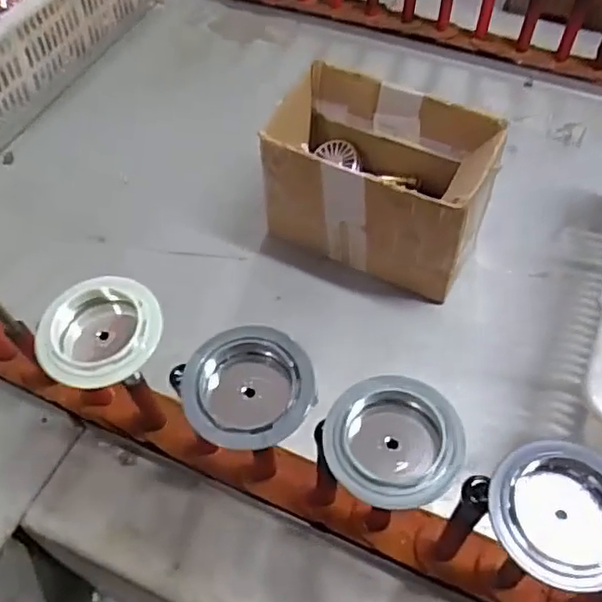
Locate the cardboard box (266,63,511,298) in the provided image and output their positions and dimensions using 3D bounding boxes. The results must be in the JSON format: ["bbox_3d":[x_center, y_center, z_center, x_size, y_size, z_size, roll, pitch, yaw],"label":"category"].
[{"bbox_3d":[0.080,-0.118,0.658,0.209,0.154,0.126,26,58,16],"label":"cardboard box"}]

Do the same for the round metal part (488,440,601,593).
[{"bbox_3d":[0.147,0.120,0.357,0.080,0.027,0.072,19,62,14],"label":"round metal part"}]

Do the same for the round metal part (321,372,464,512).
[{"bbox_3d":[0.055,0.083,0.379,0.079,0.017,0.075,1,55,-1],"label":"round metal part"}]

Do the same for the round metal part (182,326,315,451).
[{"bbox_3d":[-0.032,0.055,0.400,0.078,0.020,0.076,1,55,-1],"label":"round metal part"}]

